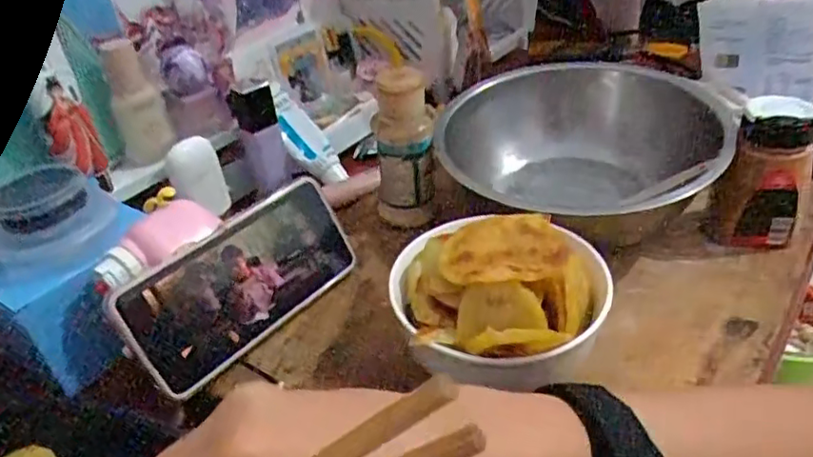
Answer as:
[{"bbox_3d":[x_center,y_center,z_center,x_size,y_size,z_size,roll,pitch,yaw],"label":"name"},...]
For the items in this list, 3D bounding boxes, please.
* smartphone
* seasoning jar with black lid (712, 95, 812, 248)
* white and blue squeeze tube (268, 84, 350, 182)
[{"bbox_3d":[-0.105,0.033,0.411,0.163,0.080,0.009,-38,21,-34],"label":"smartphone"},{"bbox_3d":[0.259,-0.034,0.438,0.050,0.106,0.058,18,41,28],"label":"seasoning jar with black lid"},{"bbox_3d":[-0.112,-0.098,0.624,0.041,0.020,0.129,-29,76,-31],"label":"white and blue squeeze tube"}]

